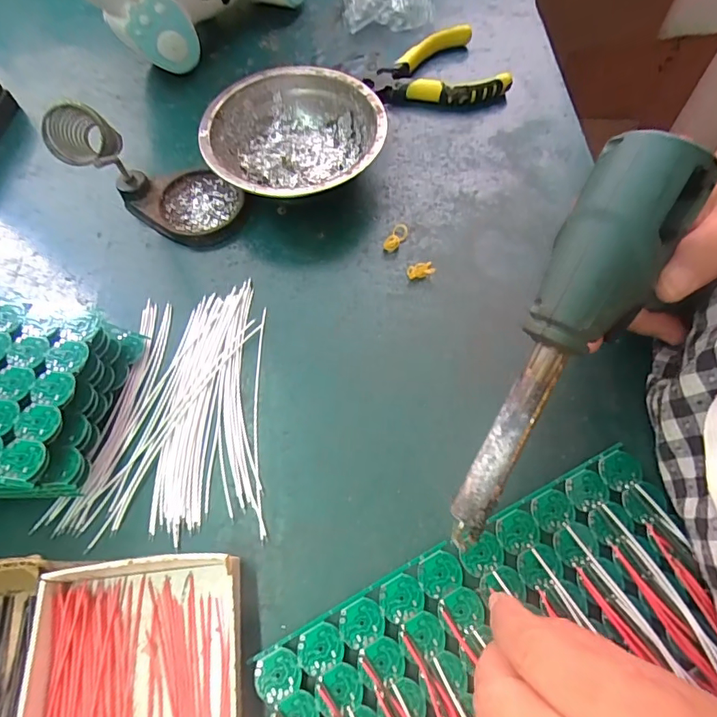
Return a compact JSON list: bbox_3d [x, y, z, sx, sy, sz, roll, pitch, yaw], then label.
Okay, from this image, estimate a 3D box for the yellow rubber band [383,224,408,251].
[{"bbox_3d":[0.027,-0.086,0.326,0.011,0.004,0.023,28,68,13],"label":"yellow rubber band"}]

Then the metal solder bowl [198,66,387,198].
[{"bbox_3d":[-0.046,-0.152,0.336,0.118,0.043,0.118,0,64,1],"label":"metal solder bowl"}]

